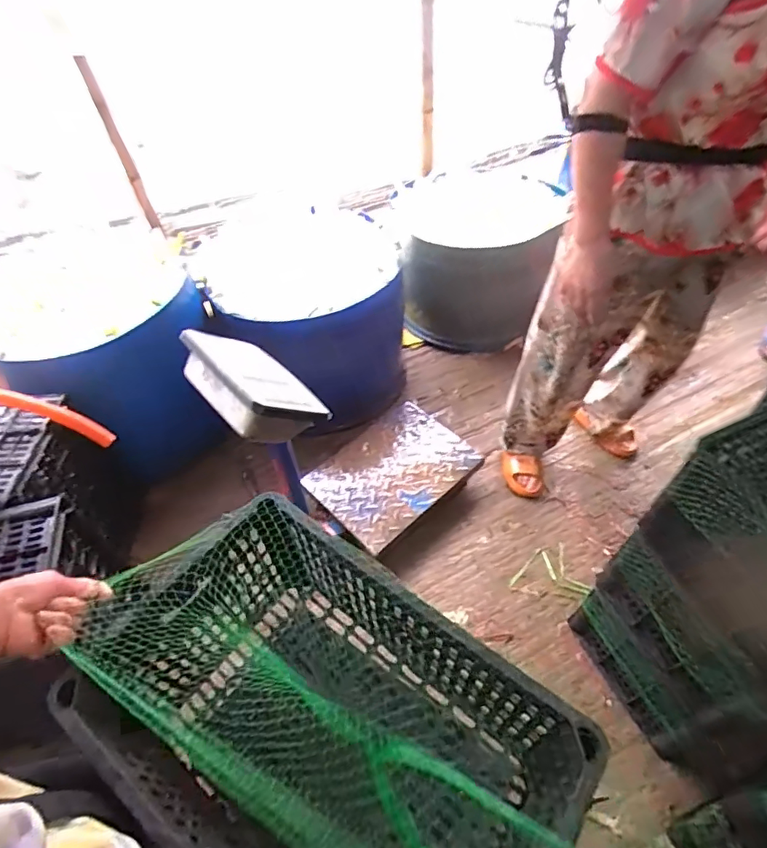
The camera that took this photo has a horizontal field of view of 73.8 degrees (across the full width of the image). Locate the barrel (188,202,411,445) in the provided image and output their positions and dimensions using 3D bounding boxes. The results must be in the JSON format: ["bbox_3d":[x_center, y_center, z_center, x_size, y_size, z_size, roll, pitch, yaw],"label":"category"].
[{"bbox_3d":[-0.214,-0.310,1.582,0.531,0.455,0.529,-9,51,-3],"label":"barrel"}]

